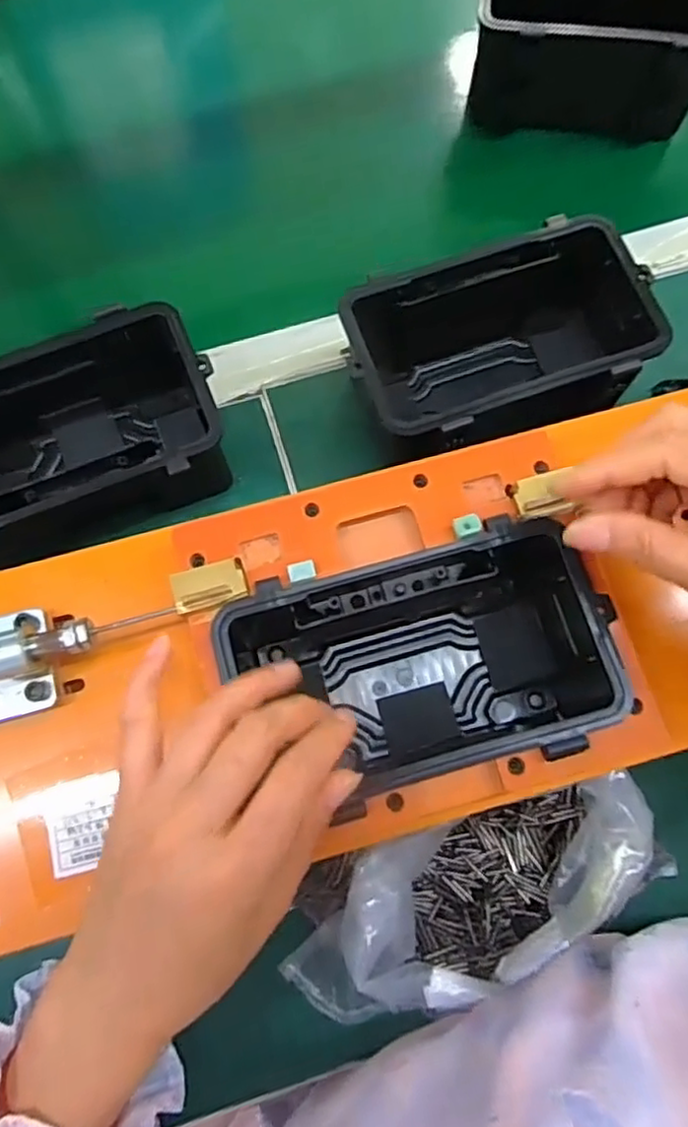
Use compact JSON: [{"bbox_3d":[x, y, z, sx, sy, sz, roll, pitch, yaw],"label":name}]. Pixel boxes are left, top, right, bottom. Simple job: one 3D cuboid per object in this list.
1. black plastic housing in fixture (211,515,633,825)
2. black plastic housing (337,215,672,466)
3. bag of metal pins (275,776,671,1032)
[{"bbox_3d":[0.036,0.055,0.338,0.173,0.087,0.106,-16,76,-3],"label":"black plastic housing in fixture"},{"bbox_3d":[0.092,-0.135,0.420,0.177,0.091,0.115,-17,75,-4],"label":"black plastic housing"},{"bbox_3d":[0.069,0.177,0.344,0.207,0.051,0.085,-16,75,-4],"label":"bag of metal pins"}]

